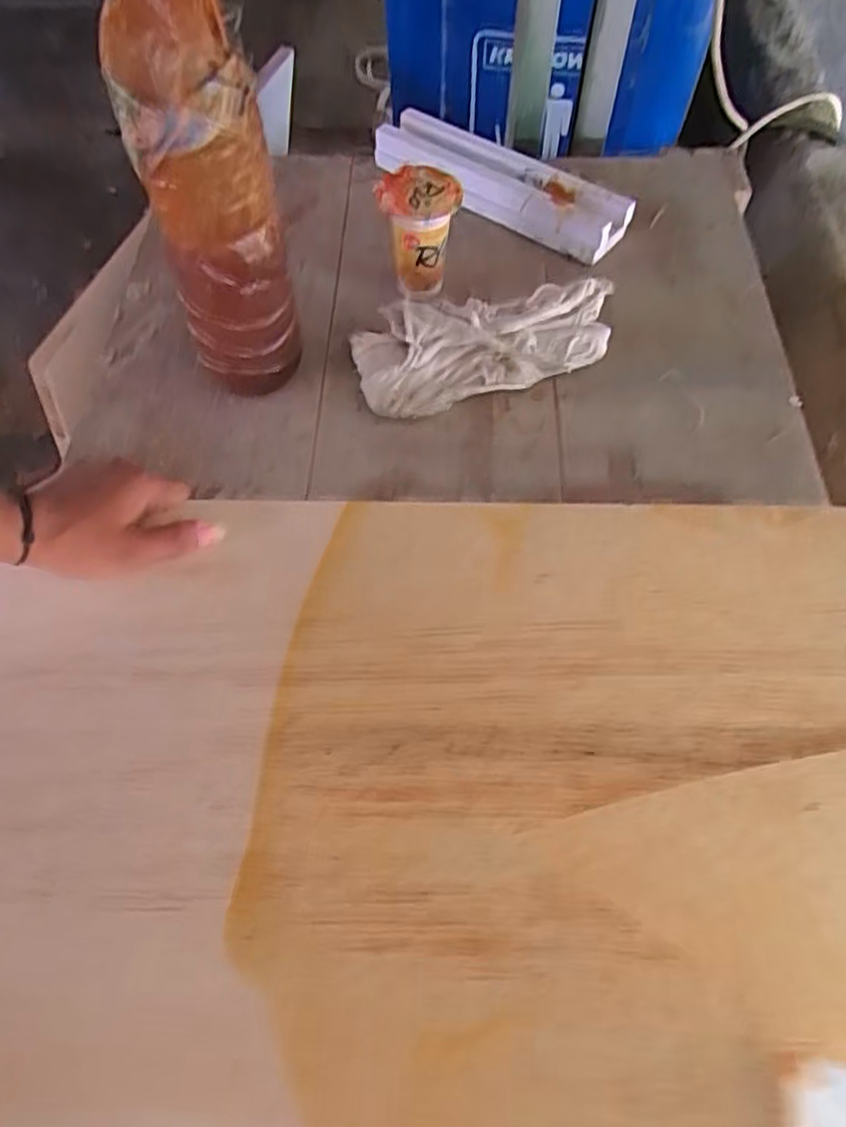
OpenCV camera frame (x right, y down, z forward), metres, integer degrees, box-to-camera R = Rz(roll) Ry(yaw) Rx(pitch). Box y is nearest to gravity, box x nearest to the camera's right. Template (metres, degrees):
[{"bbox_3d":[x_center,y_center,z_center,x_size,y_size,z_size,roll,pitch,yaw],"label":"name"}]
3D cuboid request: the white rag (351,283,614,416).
[{"bbox_3d":[0.048,-0.184,0.598,0.211,0.062,0.104,-6,60,-4],"label":"white rag"}]

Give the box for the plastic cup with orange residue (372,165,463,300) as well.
[{"bbox_3d":[-0.004,-0.284,0.642,0.068,0.106,0.064,0,60,0],"label":"plastic cup with orange residue"}]

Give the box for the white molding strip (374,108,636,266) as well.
[{"bbox_3d":[0.073,-0.380,0.725,0.276,0.041,0.066,33,65,18],"label":"white molding strip"}]

